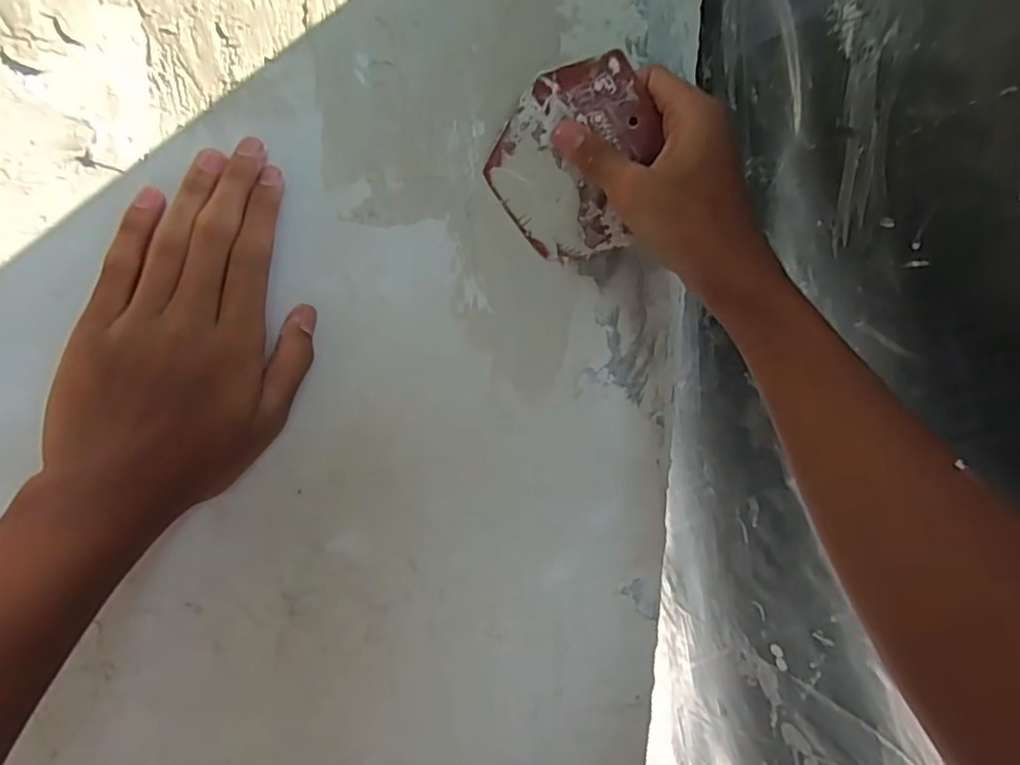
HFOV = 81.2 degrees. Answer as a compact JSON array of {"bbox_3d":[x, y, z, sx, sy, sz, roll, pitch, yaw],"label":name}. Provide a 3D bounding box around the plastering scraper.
[{"bbox_3d":[0.039,-0.119,0.328,0.091,0.095,0.004,-28,19,14],"label":"plastering scraper"}]

